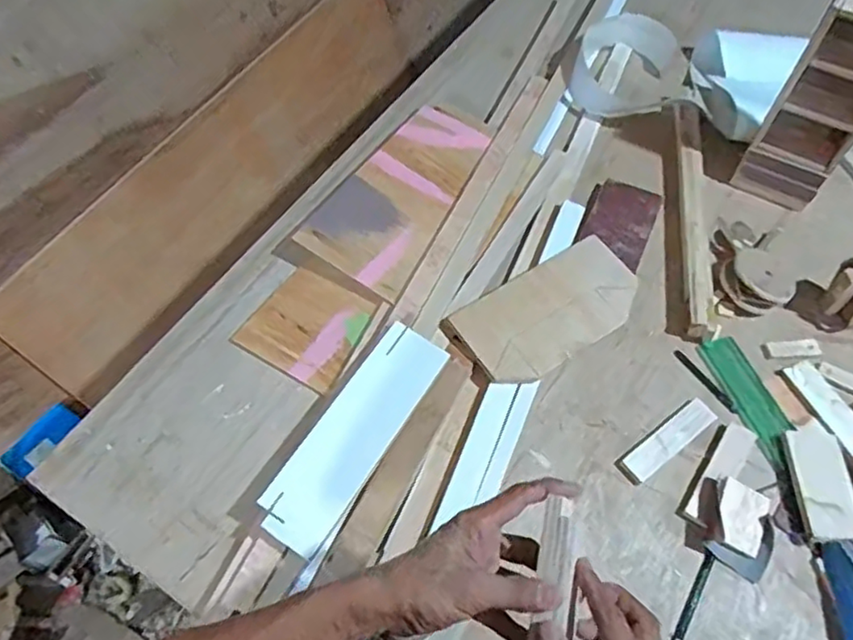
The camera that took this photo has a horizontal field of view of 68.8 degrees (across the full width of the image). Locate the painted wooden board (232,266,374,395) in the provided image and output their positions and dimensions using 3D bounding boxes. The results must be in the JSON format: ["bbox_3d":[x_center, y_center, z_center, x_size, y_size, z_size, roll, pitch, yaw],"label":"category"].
[{"bbox_3d":[-0.155,0.009,0.815,0.144,0.012,0.131,26,72,17],"label":"painted wooden board"}]

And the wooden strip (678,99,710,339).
[{"bbox_3d":[0.381,-0.163,0.896,0.032,0.041,0.418,9,59,6],"label":"wooden strip"}]

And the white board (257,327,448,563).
[{"bbox_3d":[-0.079,0.126,0.706,0.081,0.010,0.274,34,64,6],"label":"white board"}]

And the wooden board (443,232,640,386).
[{"bbox_3d":[0.156,-0.012,0.796,0.239,0.014,0.130,-32,64,-14],"label":"wooden board"}]

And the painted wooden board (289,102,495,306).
[{"bbox_3d":[-0.040,-0.195,0.911,0.167,0.025,0.345,23,63,11],"label":"painted wooden board"}]

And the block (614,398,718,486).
[{"bbox_3d":[0.281,0.140,0.728,0.131,0.008,0.037,-33,64,-18],"label":"block"}]

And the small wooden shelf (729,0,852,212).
[{"bbox_3d":[0.519,-0.274,0.819,0.117,0.279,0.087,30,64,18],"label":"small wooden shelf"}]

